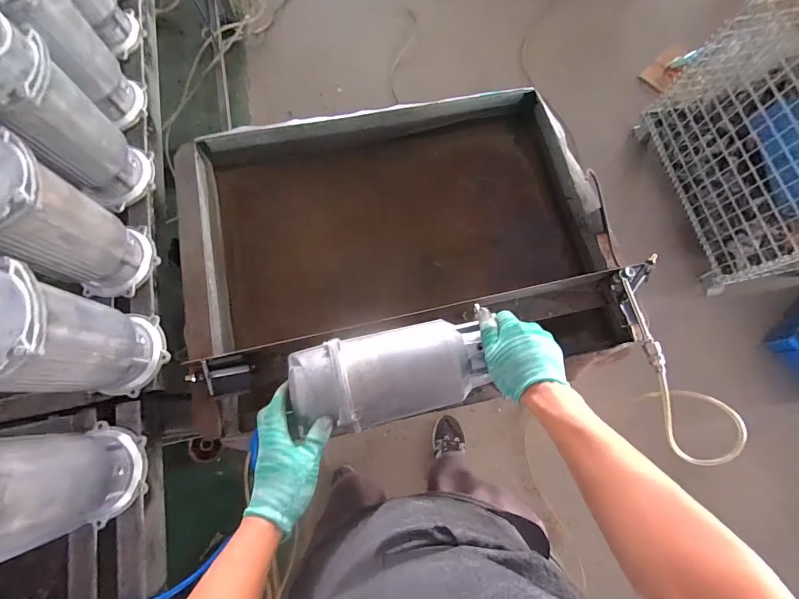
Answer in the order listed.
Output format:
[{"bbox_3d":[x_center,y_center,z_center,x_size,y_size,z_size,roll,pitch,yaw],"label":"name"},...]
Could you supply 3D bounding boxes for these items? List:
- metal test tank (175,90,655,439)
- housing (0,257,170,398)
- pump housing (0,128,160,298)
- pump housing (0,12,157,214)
[{"bbox_3d":[-0.005,-0.094,0.770,0.759,0.261,0.576,-16,75,-6],"label":"metal test tank"},{"bbox_3d":[-0.424,0.051,0.454,0.118,0.292,0.139,9,74,1],"label":"housing"},{"bbox_3d":[-0.475,-0.102,0.494,0.123,0.293,0.121,-35,78,-10],"label":"pump housing"},{"bbox_3d":[-0.497,-0.257,0.537,0.118,0.292,0.128,38,77,9],"label":"pump housing"}]

